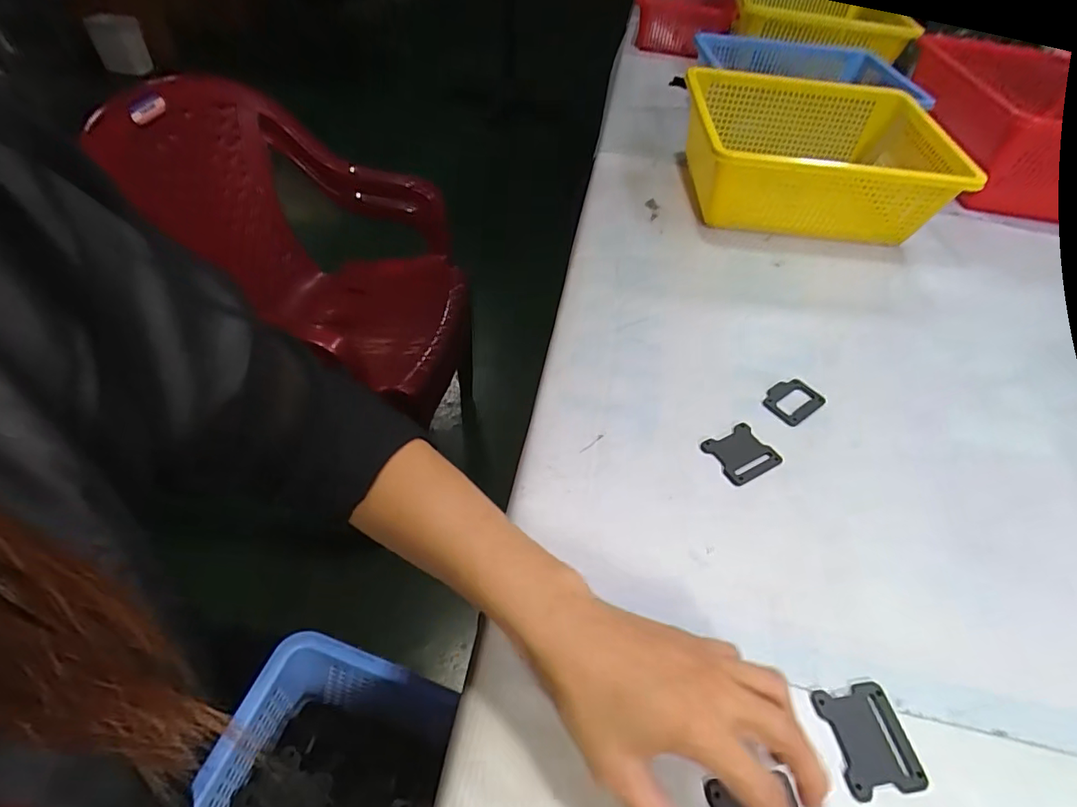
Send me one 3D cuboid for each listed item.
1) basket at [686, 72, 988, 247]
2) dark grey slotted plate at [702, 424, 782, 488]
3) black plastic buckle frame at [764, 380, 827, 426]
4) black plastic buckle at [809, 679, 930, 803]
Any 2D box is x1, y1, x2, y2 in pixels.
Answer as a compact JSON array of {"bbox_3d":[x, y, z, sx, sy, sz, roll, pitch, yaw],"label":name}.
[{"bbox_3d":[0.343,-0.340,0.702,0.327,0.102,0.318,11,48,2],"label":"basket"},{"bbox_3d":[0.160,0.038,0.412,0.051,0.004,0.044,-21,54,-24],"label":"dark grey slotted plate"},{"bbox_3d":[0.221,-0.004,0.458,0.052,0.004,0.039,-28,57,-28],"label":"black plastic buckle frame"},{"bbox_3d":[0.182,0.184,0.290,0.046,0.004,0.050,-3,48,-10],"label":"black plastic buckle"}]

